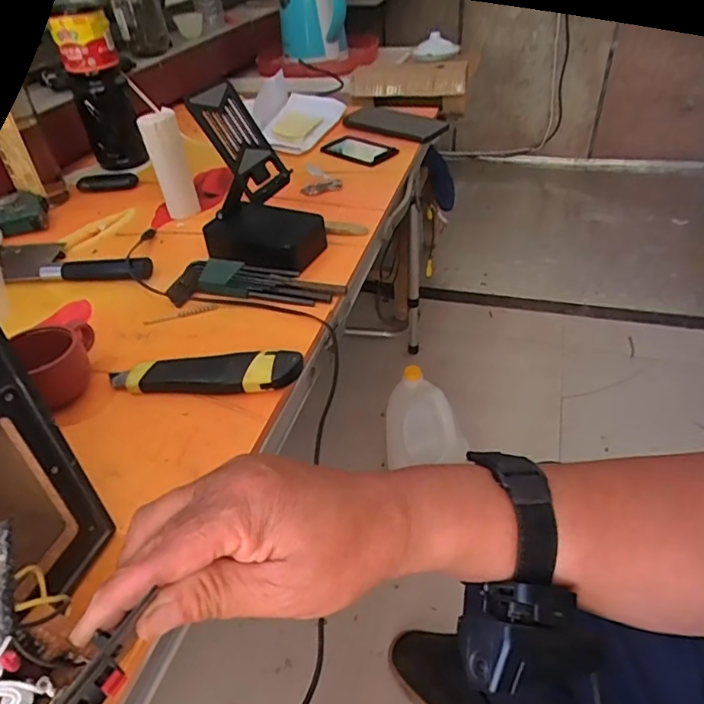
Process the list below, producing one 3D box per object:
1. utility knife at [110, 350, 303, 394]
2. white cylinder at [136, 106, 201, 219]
[{"bbox_3d":[-0.123,0.017,0.455,0.157,0.017,0.042,1,40,6],"label":"utility knife"},{"bbox_3d":[-0.227,-0.230,0.683,0.046,0.131,0.041,-16,41,-14],"label":"white cylinder"}]

